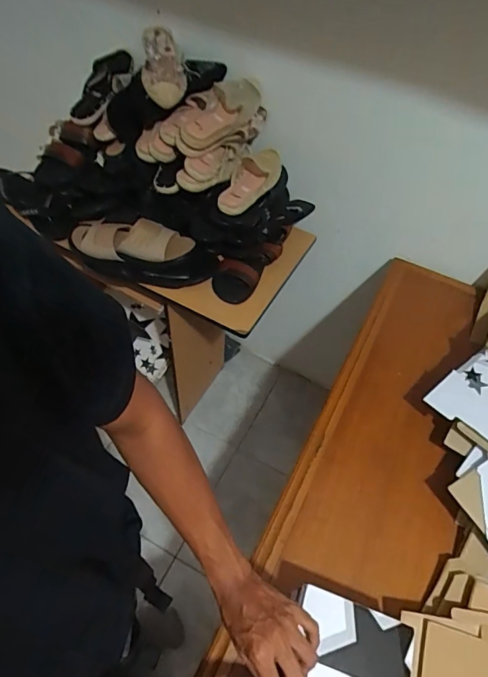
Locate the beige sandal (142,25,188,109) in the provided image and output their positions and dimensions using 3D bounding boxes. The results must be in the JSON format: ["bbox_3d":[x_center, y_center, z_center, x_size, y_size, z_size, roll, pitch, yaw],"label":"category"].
[{"bbox_3d":[-0.160,-0.538,0.860,0.089,0.050,0.173,-10,84,-11],"label":"beige sandal"}]

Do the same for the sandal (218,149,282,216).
[{"bbox_3d":[0.015,-0.355,0.955,0.084,0.055,0.210,32,73,17],"label":"sandal"}]

